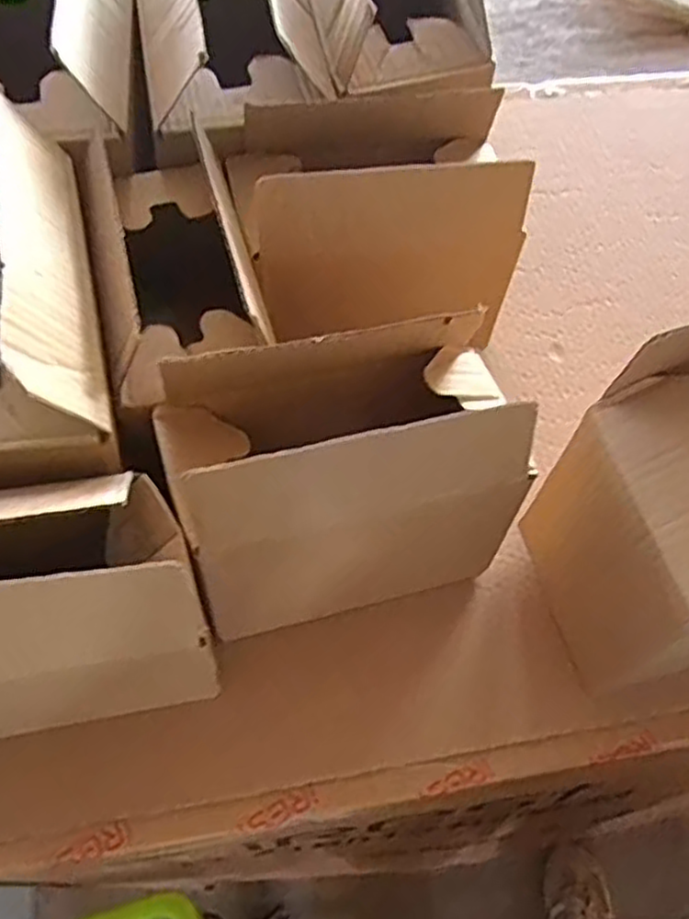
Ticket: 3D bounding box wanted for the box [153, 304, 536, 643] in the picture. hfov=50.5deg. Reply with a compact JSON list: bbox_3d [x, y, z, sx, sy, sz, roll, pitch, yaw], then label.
[{"bbox_3d":[0.001,0.008,0.442,0.192,0.154,0.113,-14,63,-11],"label":"box"}]

